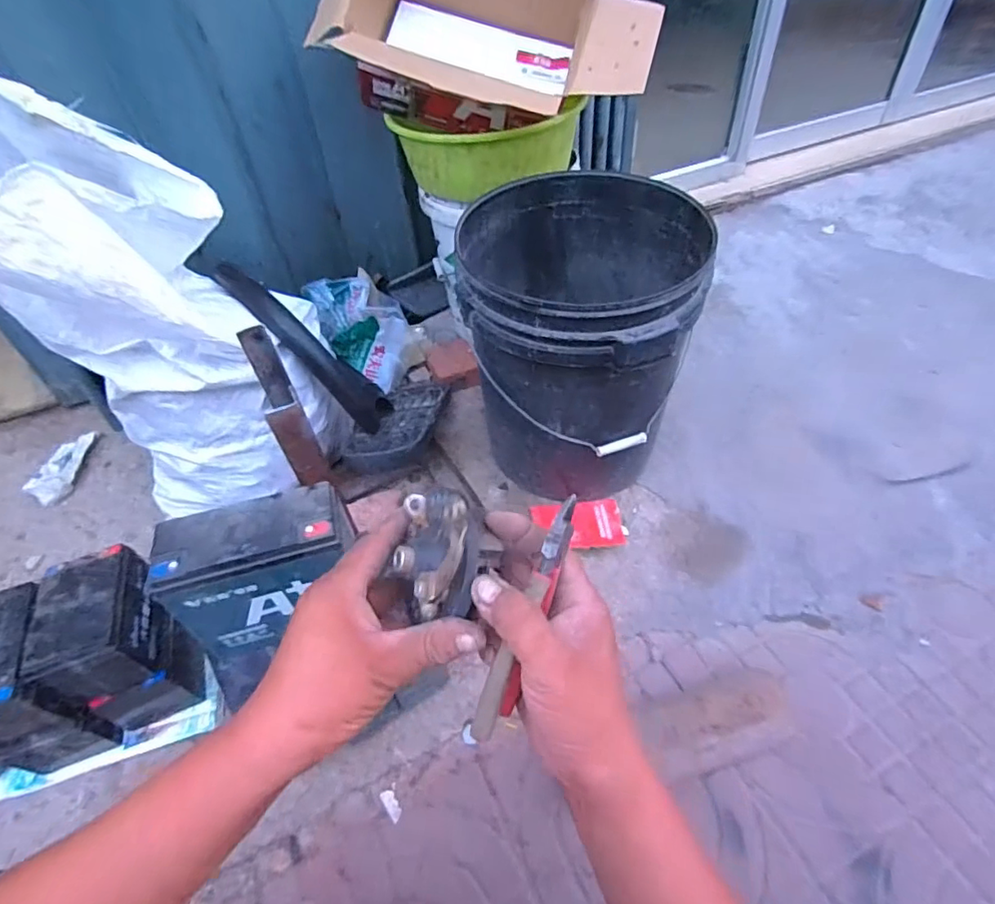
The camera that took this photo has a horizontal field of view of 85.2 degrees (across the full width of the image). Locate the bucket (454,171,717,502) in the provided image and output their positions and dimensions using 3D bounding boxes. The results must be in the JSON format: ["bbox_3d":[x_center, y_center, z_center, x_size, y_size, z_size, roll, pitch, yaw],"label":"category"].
[{"bbox_3d":[0.118,-0.162,0.889,0.331,0.425,0.338,-3,45,3],"label":"bucket"}]

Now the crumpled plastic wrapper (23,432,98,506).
[{"bbox_3d":[-0.814,0.027,1.012,0.073,0.024,0.147,-1,52,1],"label":"crumpled plastic wrapper"}]

